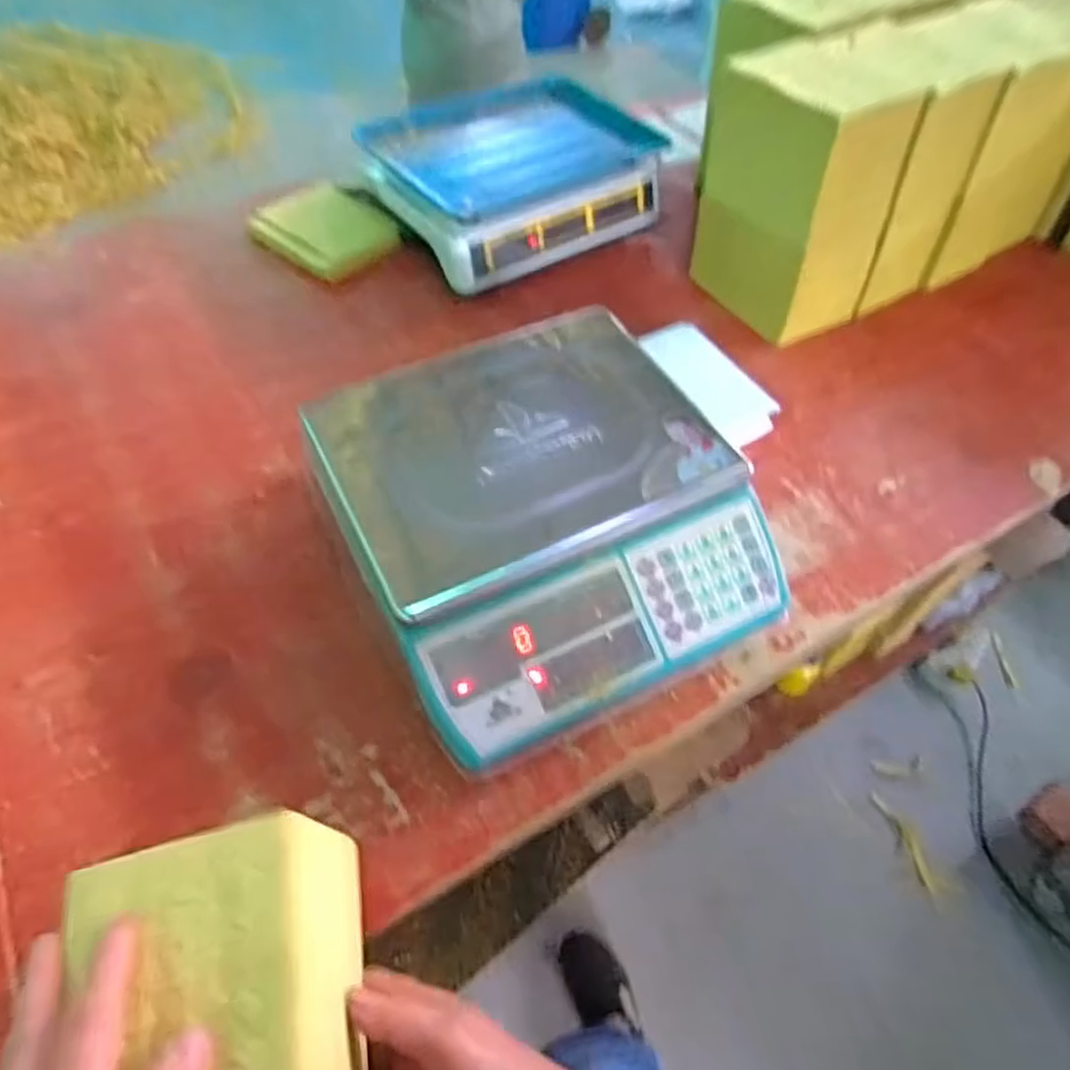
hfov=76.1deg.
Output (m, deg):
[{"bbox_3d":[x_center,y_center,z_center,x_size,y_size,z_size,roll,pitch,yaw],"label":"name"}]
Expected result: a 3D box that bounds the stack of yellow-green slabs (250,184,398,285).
[{"bbox_3d":[-0.260,-0.388,0.867,0.157,0.021,0.139,34,60,20],"label":"stack of yellow-green slabs"}]

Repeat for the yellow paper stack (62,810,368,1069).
[{"bbox_3d":[-0.154,0.243,0.344,0.121,0.106,0.155,-9,56,-9],"label":"yellow paper stack"}]

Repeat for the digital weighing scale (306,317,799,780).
[{"bbox_3d":[0.009,-0.016,0.559,0.296,0.111,0.308,-22,59,-18],"label":"digital weighing scale"}]

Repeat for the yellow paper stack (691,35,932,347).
[{"bbox_3d":[0.283,-0.362,0.732,0.123,0.230,0.180,-25,60,-19],"label":"yellow paper stack"}]

